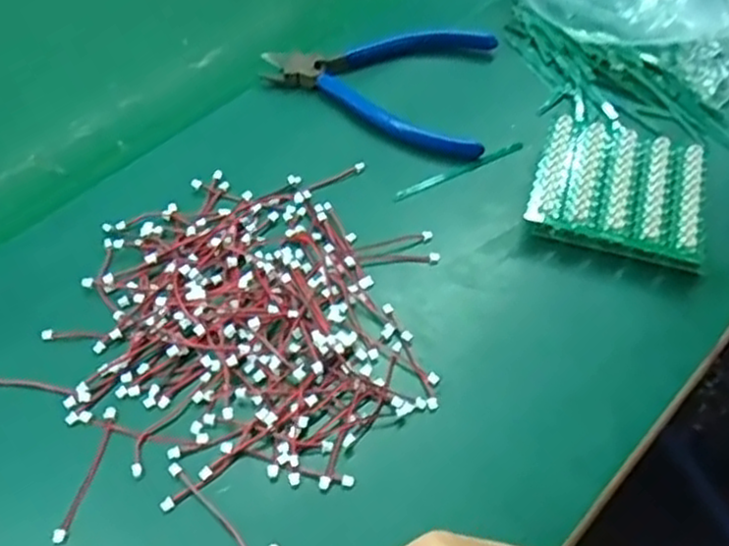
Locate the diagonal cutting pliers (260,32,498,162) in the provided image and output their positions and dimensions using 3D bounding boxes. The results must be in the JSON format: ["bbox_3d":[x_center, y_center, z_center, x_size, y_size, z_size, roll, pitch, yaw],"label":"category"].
[{"bbox_3d":[0.008,-0.119,0.452,0.135,0.008,0.103,8,55,3],"label":"diagonal cutting pliers"}]

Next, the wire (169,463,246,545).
[{"bbox_3d":[-0.060,0.098,0.299,0.006,0.004,0.058,-36,64,-24],"label":"wire"}]

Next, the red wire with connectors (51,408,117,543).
[{"bbox_3d":[-0.116,0.082,0.308,0.007,0.004,0.058,10,55,5],"label":"red wire with connectors"}]

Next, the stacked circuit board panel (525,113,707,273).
[{"bbox_3d":[0.137,-0.046,0.400,0.085,0.018,0.086,15,55,8],"label":"stacked circuit board panel"}]

